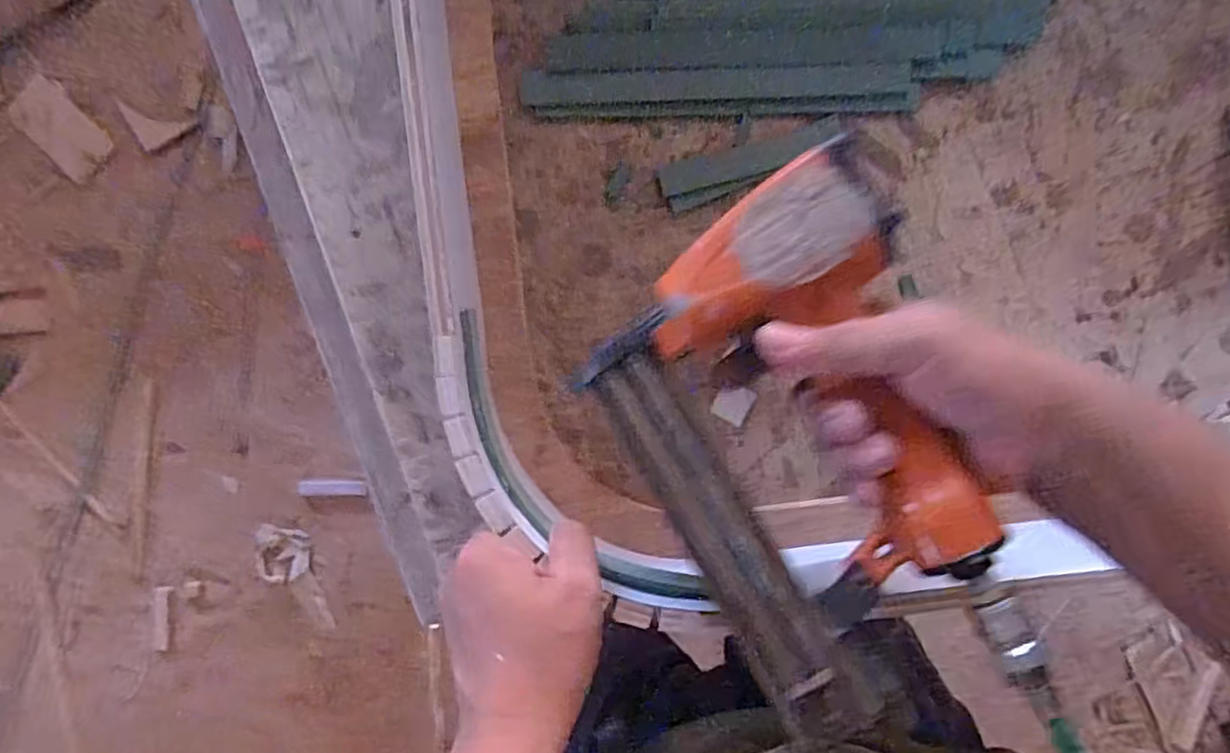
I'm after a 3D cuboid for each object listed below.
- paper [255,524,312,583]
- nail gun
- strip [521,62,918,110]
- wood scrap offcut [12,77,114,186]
[{"bbox_3d":[-0.637,0.342,1.315,0.093,0.024,0.110,4,94,0],"label":"paper"},{"bbox_3d":[0.090,0.034,0.317,0.150,0.056,0.235,-26,93,2],"label":"nail gun"},{"bbox_3d":[0.069,-0.189,0.449,0.252,0.007,0.026,-1,94,0],"label":"strip"},{"bbox_3d":[-0.985,-0.443,1.216,0.093,0.013,0.181,-42,93,2],"label":"wood scrap offcut"}]

